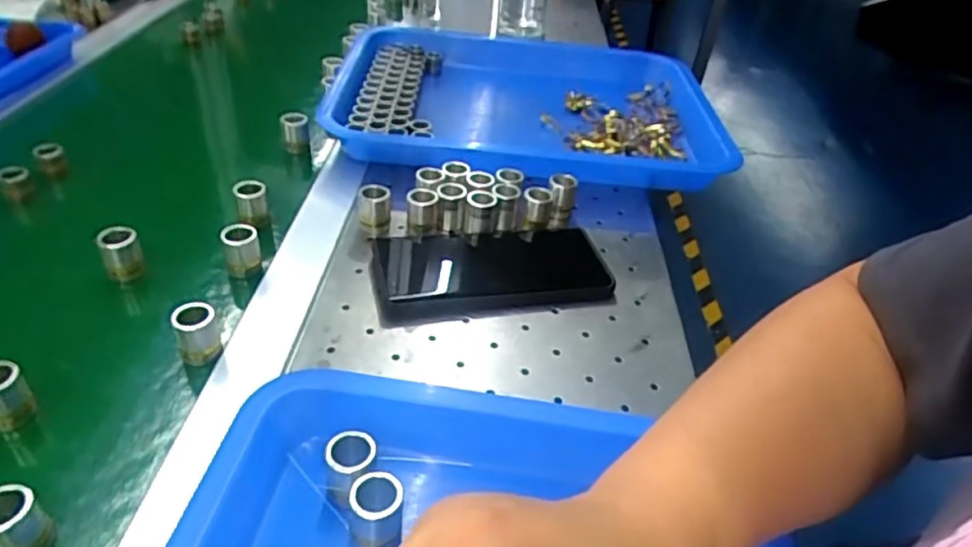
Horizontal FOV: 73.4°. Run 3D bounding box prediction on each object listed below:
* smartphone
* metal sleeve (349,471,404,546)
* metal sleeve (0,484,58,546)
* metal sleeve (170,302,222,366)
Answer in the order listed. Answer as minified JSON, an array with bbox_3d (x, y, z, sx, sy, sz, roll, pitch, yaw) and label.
[{"bbox_3d":[0.005,-0.005,0.468,0.169,0.012,0.082,-4,39,-13],"label":"smartphone"},{"bbox_3d":[-0.049,0.104,0.288,0.022,0.024,0.022,-1,38,-9],"label":"metal sleeve"},{"bbox_3d":[-0.203,0.109,0.282,0.021,0.030,0.022,4,38,-3],"label":"metal sleeve"},{"bbox_3d":[-0.169,0.035,0.383,0.022,0.032,0.018,-15,43,-26],"label":"metal sleeve"}]

